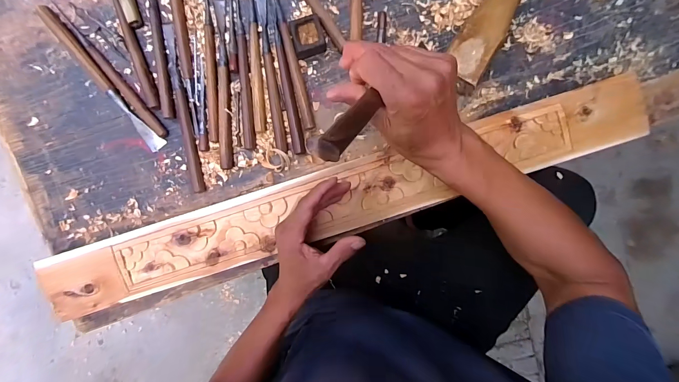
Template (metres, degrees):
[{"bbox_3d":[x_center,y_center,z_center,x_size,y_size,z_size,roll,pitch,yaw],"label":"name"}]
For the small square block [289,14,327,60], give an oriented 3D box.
[{"bbox_3d":[-0.046,-0.227,0.453,0.046,0.020,0.051,-15,94,0],"label":"small square block"}]

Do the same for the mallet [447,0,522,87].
[{"bbox_3d":[0.238,-0.280,0.450,0.058,0.049,0.266,31,93,-3],"label":"mallet"}]

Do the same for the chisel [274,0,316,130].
[{"bbox_3d":[-0.073,-0.217,0.460,0.017,0.017,0.249,-14,94,0],"label":"chisel"}]

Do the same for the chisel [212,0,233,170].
[{"bbox_3d":[-0.175,-0.160,0.460,0.016,0.012,0.248,-2,94,-1],"label":"chisel"}]

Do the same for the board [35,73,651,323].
[{"bbox_3d":[0.004,0.014,0.462,0.898,0.029,0.104,-18,94,1],"label":"board"}]

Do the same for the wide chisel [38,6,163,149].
[{"bbox_3d":[-0.361,-0.168,0.463,0.025,0.014,0.260,-39,94,2],"label":"wide chisel"}]

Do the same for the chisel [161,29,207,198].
[{"bbox_3d":[-0.238,-0.124,0.460,0.019,0.015,0.253,-11,94,-1],"label":"chisel"}]

